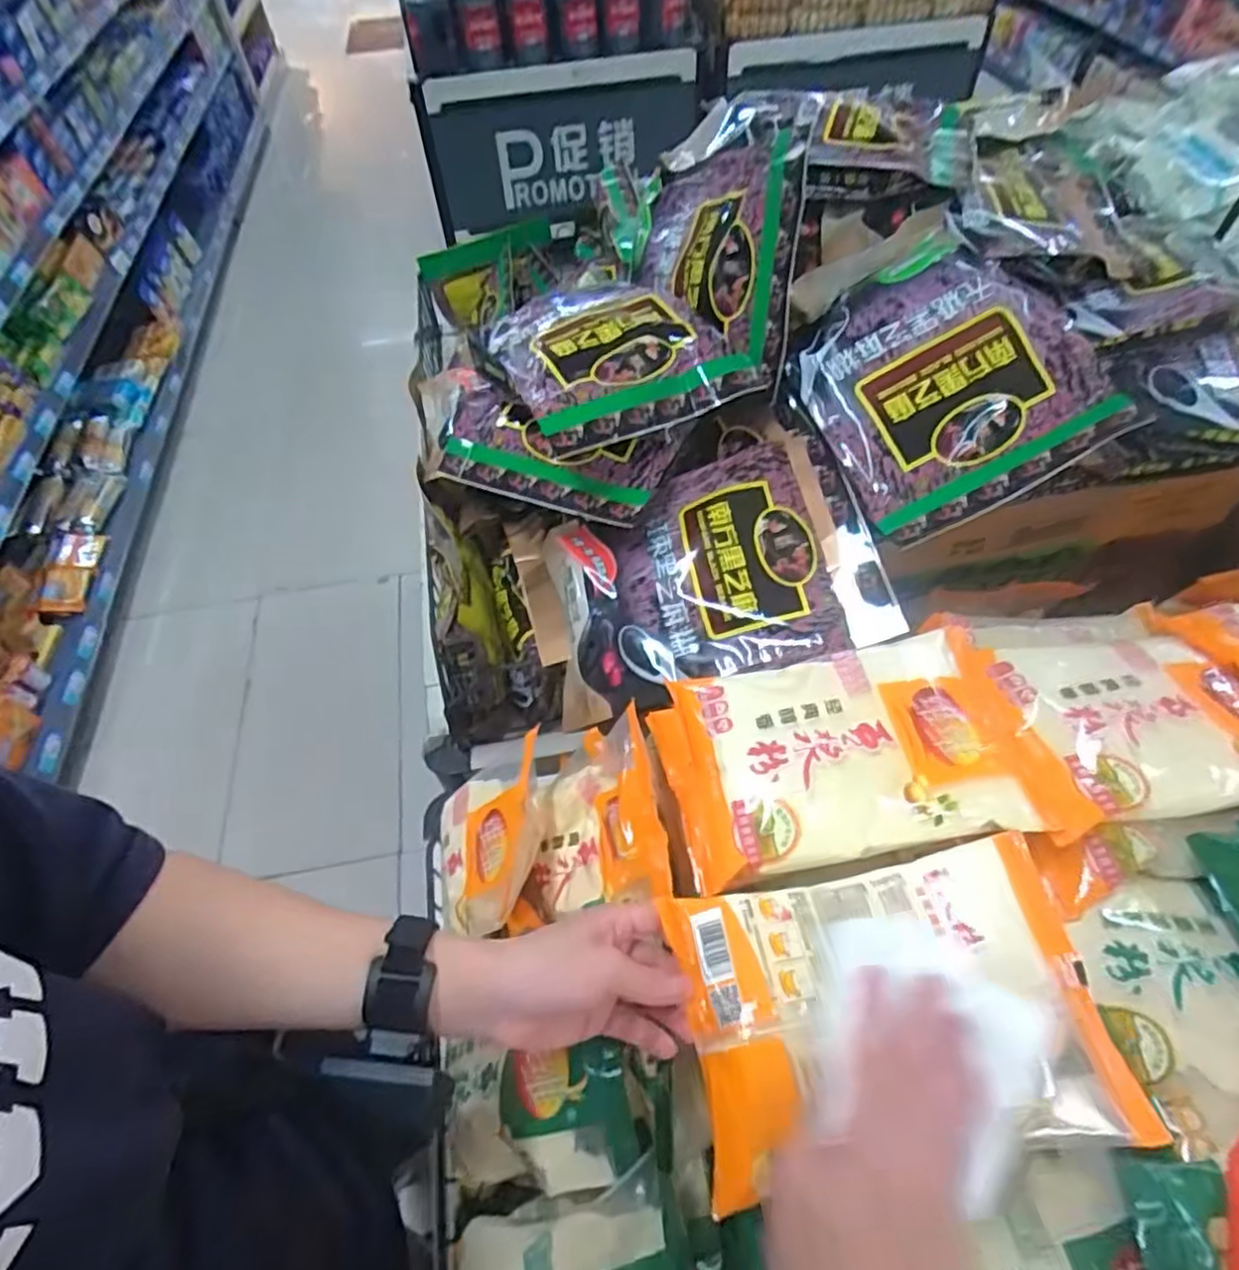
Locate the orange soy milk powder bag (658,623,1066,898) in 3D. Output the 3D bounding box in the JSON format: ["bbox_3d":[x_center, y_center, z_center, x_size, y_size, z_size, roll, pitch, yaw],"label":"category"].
[{"bbox_3d":[0.161,0.086,0.518,0.242,0.066,0.159,-6,54,-2],"label":"orange soy milk powder bag"}]

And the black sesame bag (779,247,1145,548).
[{"bbox_3d":[0.287,-0.225,0.646,0.230,0.070,0.247,-31,78,5],"label":"black sesame bag"}]

